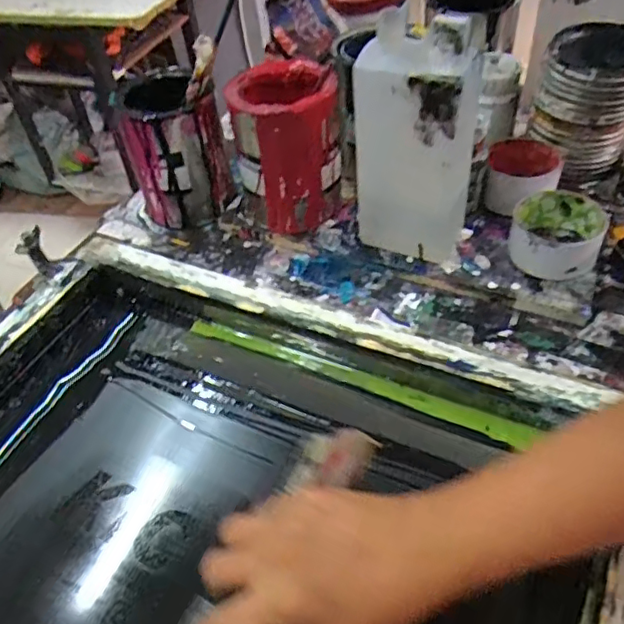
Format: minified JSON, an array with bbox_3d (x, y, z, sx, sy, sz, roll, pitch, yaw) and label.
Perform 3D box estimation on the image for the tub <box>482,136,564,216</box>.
[{"bbox_3d":[0.225,-0.146,0.626,0.077,0.049,0.072,-4,48,4],"label":"tub"}]

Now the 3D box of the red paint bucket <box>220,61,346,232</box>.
[{"bbox_3d":[-0.024,-0.168,0.630,0.107,0.158,0.111,-2,47,4],"label":"red paint bucket"}]

